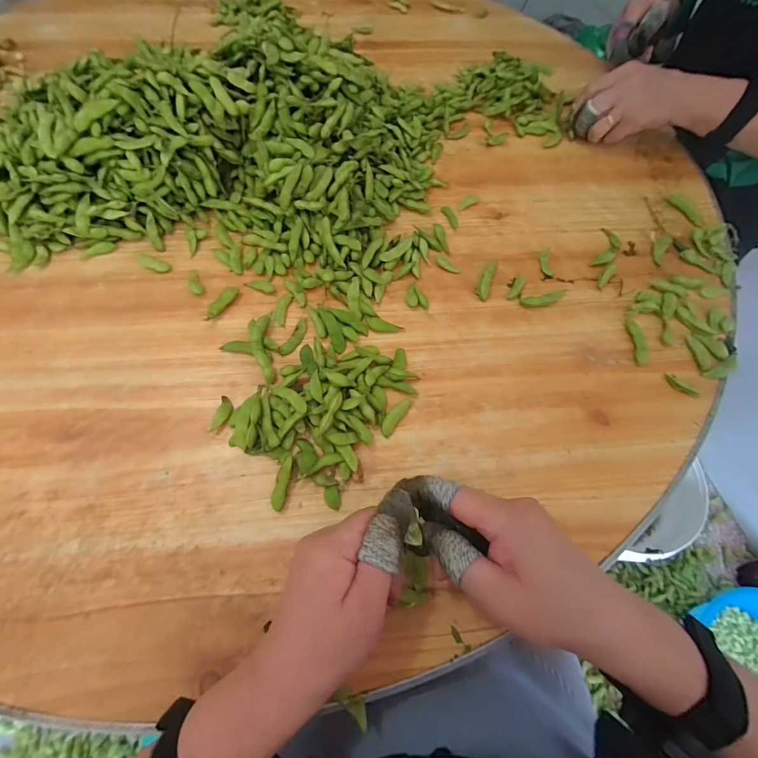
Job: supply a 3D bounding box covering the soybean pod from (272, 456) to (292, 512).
[{"bbox_3d":[-0.081,0.088,0.313,0.011,0.013,0.043,9,65,2],"label":"soybean pod"}]

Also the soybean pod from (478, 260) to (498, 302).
[{"bbox_3d":[0.122,-0.114,0.416,0.014,0.011,0.058,21,66,7],"label":"soybean pod"}]

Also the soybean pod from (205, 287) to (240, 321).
[{"bbox_3d":[-0.164,-0.079,0.389,0.013,0.011,0.045,26,67,9],"label":"soybean pod"}]

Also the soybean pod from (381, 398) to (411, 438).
[{"bbox_3d":[0.015,0.035,0.343,0.012,0.008,0.042,33,68,12],"label":"soybean pod"}]

